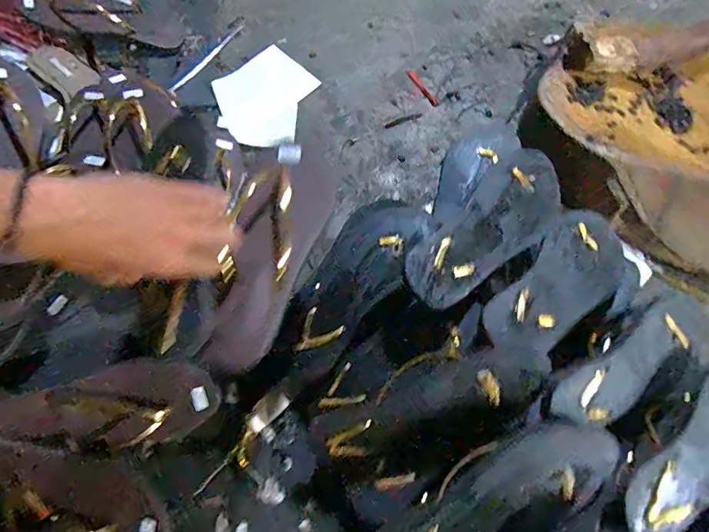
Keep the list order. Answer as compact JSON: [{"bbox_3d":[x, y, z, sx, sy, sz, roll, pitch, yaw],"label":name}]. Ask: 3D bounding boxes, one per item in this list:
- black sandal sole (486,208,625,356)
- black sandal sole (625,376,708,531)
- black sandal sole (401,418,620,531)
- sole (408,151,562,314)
[{"bbox_3d":[0.234,0.015,0.519,0.091,0.043,0.234,42,72,16],"label":"black sandal sole"},{"bbox_3d":[0.336,0.178,0.446,0.223,0.027,0.067,-37,71,-15],"label":"black sandal sole"},{"bbox_3d":[0.132,0.231,0.438,0.249,0.046,0.080,-39,70,9],"label":"black sandal sole"},{"bbox_3d":[0.157,-0.046,0.525,0.089,0.028,0.245,41,69,15],"label":"sole"}]

